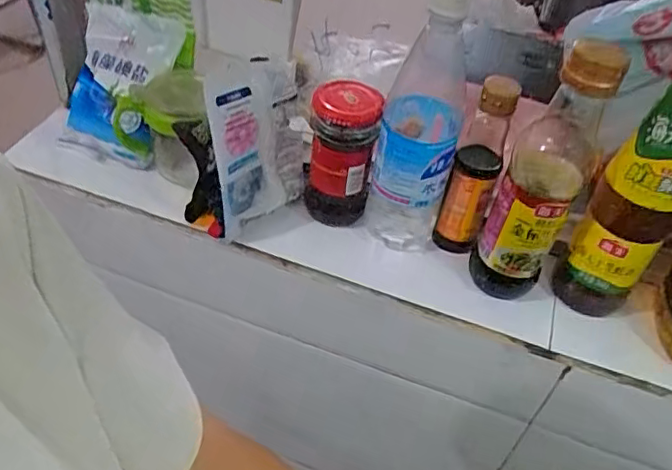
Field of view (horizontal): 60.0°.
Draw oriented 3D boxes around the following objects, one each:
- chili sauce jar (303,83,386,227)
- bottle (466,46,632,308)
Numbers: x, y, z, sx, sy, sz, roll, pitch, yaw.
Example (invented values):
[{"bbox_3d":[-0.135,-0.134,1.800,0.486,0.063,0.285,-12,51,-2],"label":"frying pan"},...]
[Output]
[{"bbox_3d":[0.005,-0.076,0.559,0.061,0.139,0.062,4,45,-4],"label":"chili sauce jar"},{"bbox_3d":[0.168,-0.044,0.474,0.059,0.245,0.060,24,47,16],"label":"bottle"}]

